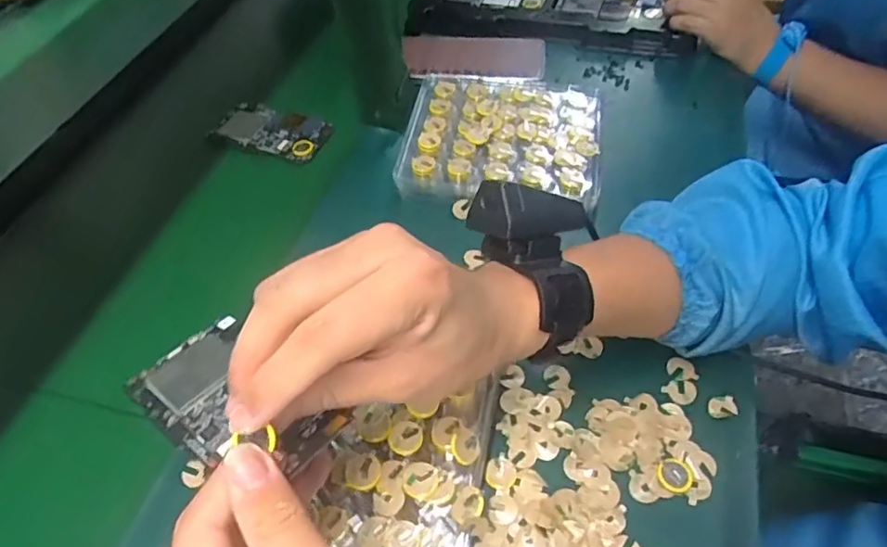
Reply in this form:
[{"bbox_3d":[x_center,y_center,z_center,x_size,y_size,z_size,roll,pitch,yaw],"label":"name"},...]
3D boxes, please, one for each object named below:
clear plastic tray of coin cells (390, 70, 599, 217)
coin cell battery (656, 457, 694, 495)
[{"bbox_3d":[0.052,-0.130,0.528,0.168,0.023,0.145,5,51,11],"label":"clear plastic tray of coin cells"},{"bbox_3d":[0.140,0.122,0.356,0.020,0.004,0.021,28,58,26],"label":"coin cell battery"}]

